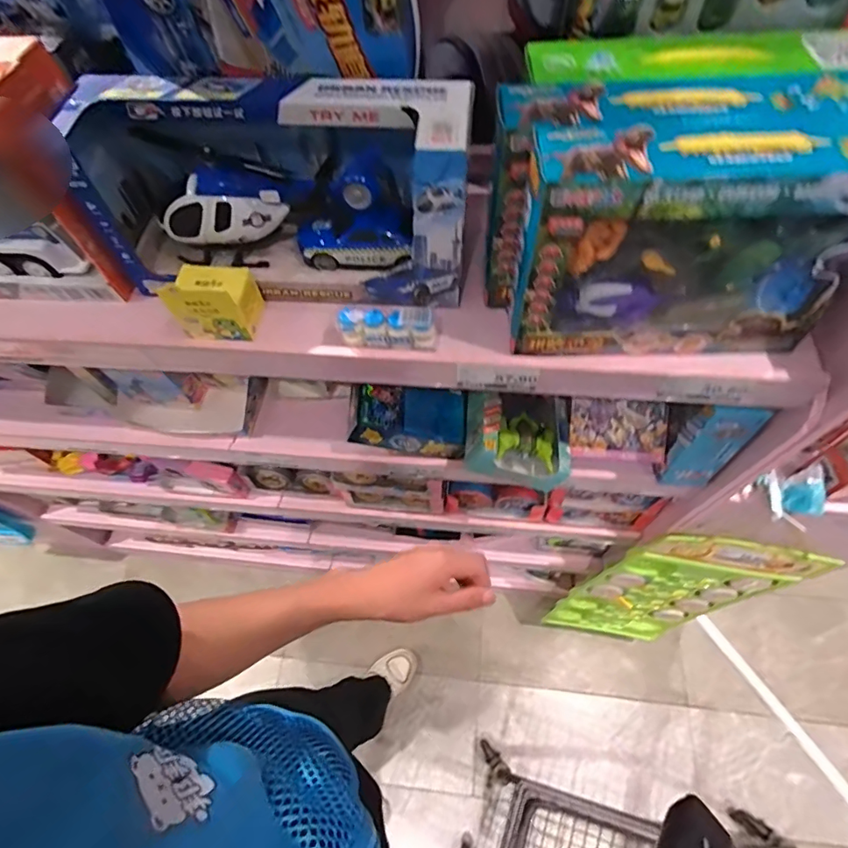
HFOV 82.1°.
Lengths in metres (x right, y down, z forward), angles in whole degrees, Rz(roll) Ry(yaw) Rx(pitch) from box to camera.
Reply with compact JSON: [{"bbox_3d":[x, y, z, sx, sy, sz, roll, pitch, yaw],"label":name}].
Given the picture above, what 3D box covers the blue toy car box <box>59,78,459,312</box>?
[{"bbox_3d":[-0.153,-0.244,0.530,0.394,0.189,0.124,6,61,6],"label":"blue toy car box"}]

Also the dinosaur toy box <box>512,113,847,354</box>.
[{"bbox_3d":[0.238,-0.159,0.451,0.299,0.206,0.075,0,61,2],"label":"dinosaur toy box"}]

